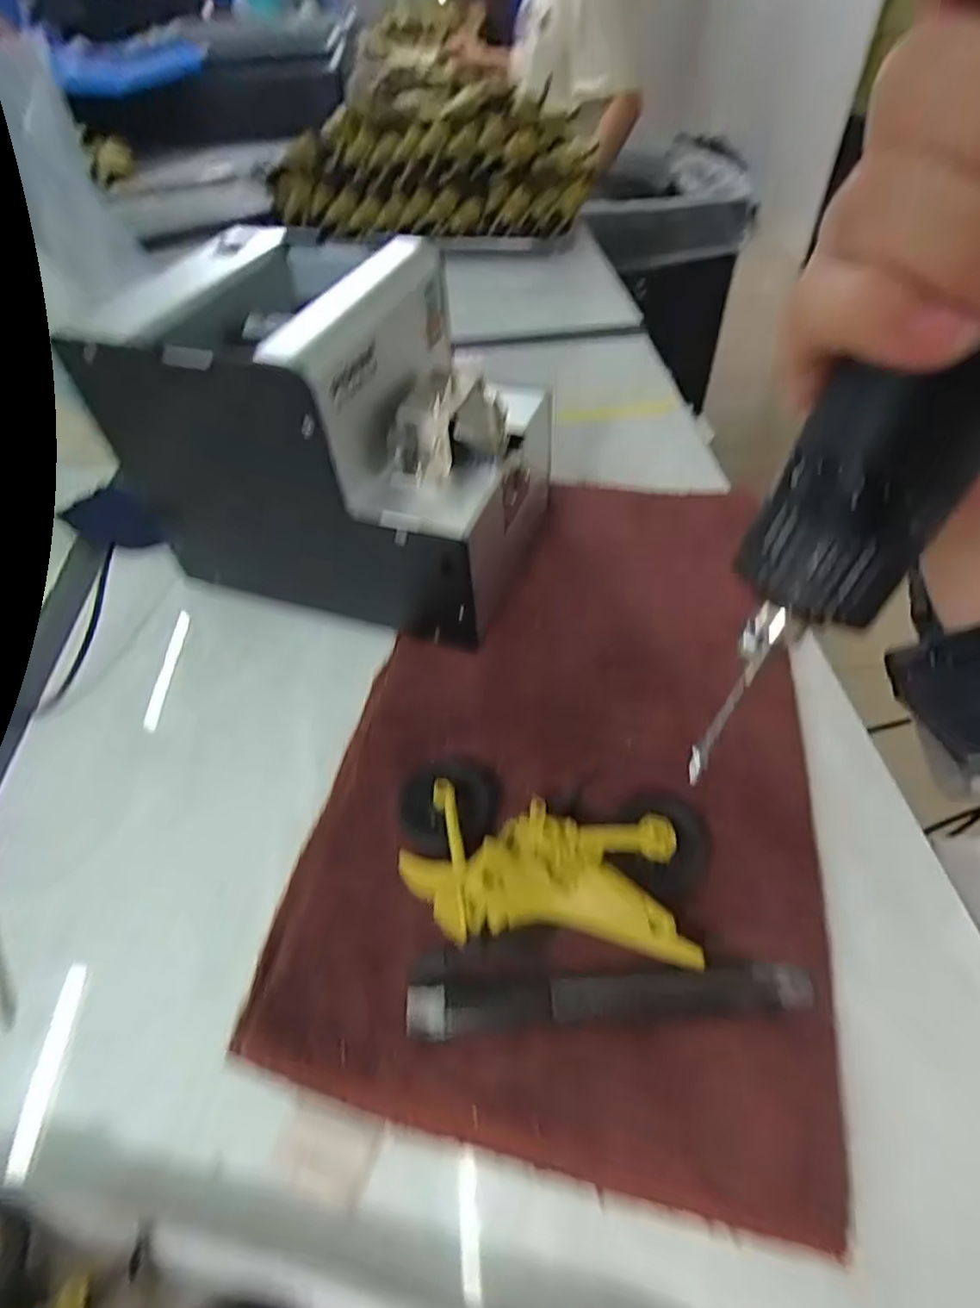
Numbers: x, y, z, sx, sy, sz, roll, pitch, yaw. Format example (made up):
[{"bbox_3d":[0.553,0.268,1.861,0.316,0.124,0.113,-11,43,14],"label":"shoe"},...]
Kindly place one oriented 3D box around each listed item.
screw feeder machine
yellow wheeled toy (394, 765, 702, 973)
[{"bbox_3d":[-0.069,-0.108,0.315,0.170,0.142,0.123,15,53,15],"label":"screw feeder machine"},{"bbox_3d":[0.020,0.076,0.234,0.117,0.017,0.065,8,51,10],"label":"yellow wheeled toy"}]

